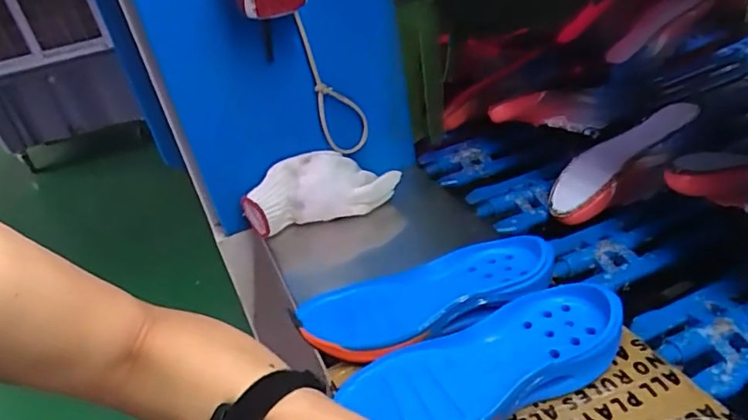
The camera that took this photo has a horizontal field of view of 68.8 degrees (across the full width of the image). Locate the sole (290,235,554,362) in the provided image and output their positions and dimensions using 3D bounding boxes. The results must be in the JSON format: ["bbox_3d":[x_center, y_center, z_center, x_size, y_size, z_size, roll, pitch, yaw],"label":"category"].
[{"bbox_3d":[0.046,0.079,0.495,0.231,0.034,0.093,-11,33,-5],"label":"sole"}]

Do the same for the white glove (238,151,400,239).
[{"bbox_3d":[-0.065,-0.028,0.665,0.188,0.070,0.067,-10,33,-3],"label":"white glove"}]

